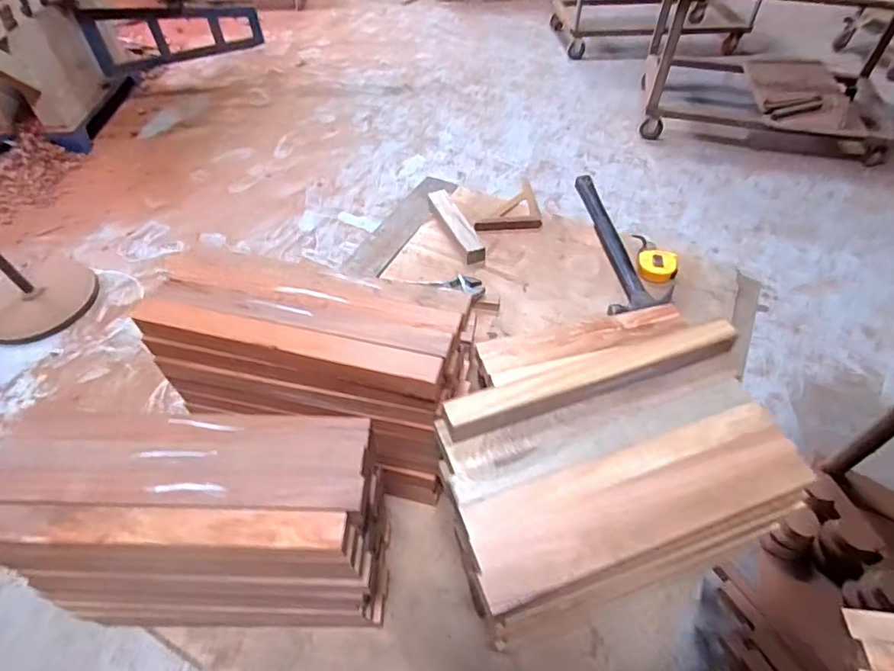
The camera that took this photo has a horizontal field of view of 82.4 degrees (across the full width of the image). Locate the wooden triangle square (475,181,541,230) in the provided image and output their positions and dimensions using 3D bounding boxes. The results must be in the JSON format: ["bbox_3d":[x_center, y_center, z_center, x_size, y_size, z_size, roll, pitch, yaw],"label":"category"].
[{"bbox_3d":[0.132,-0.292,1.125,0.136,0.012,0.161,1,50,1],"label":"wooden triangle square"}]

